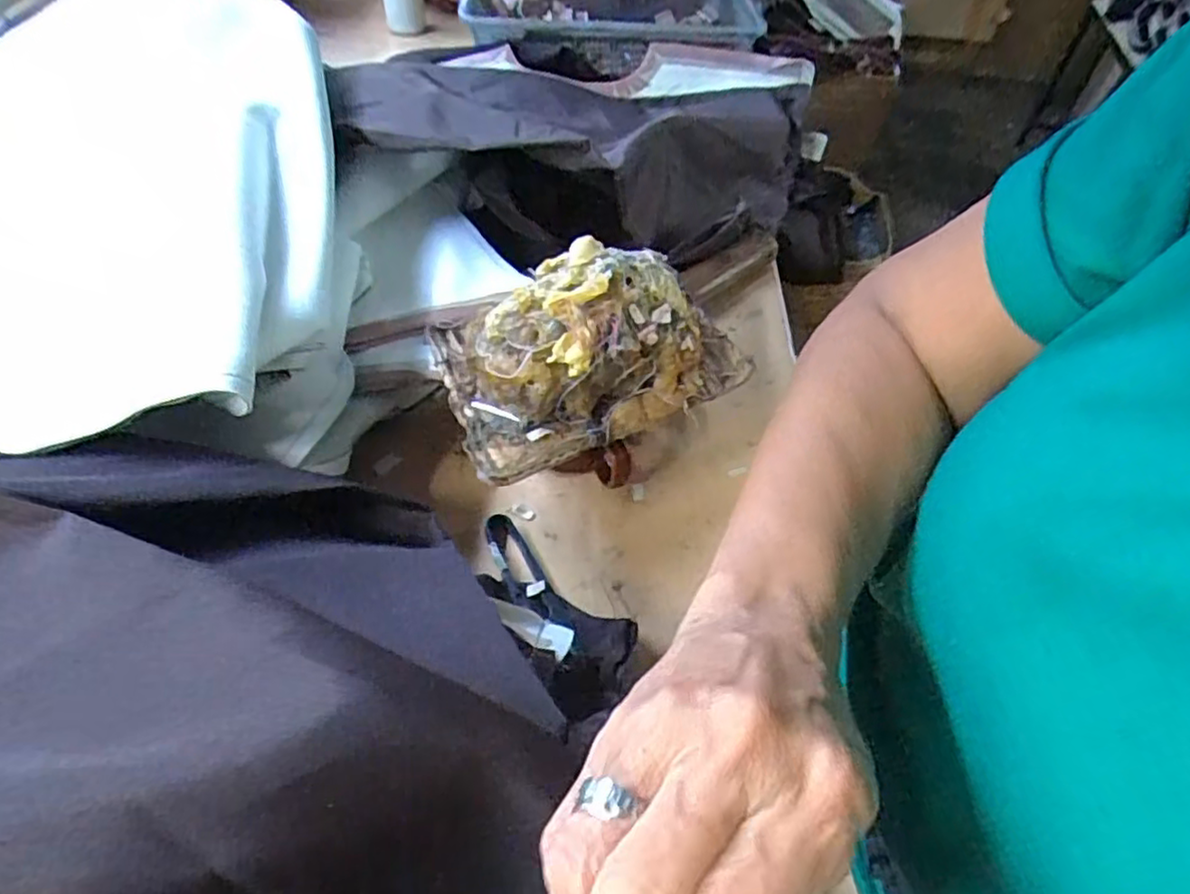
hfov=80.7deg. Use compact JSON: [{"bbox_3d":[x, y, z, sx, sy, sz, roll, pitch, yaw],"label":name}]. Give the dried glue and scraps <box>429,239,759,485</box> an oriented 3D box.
[{"bbox_3d":[0.000,-0.064,0.367,0.161,0.079,0.123,-16,52,-16],"label":"dried glue and scraps"}]

